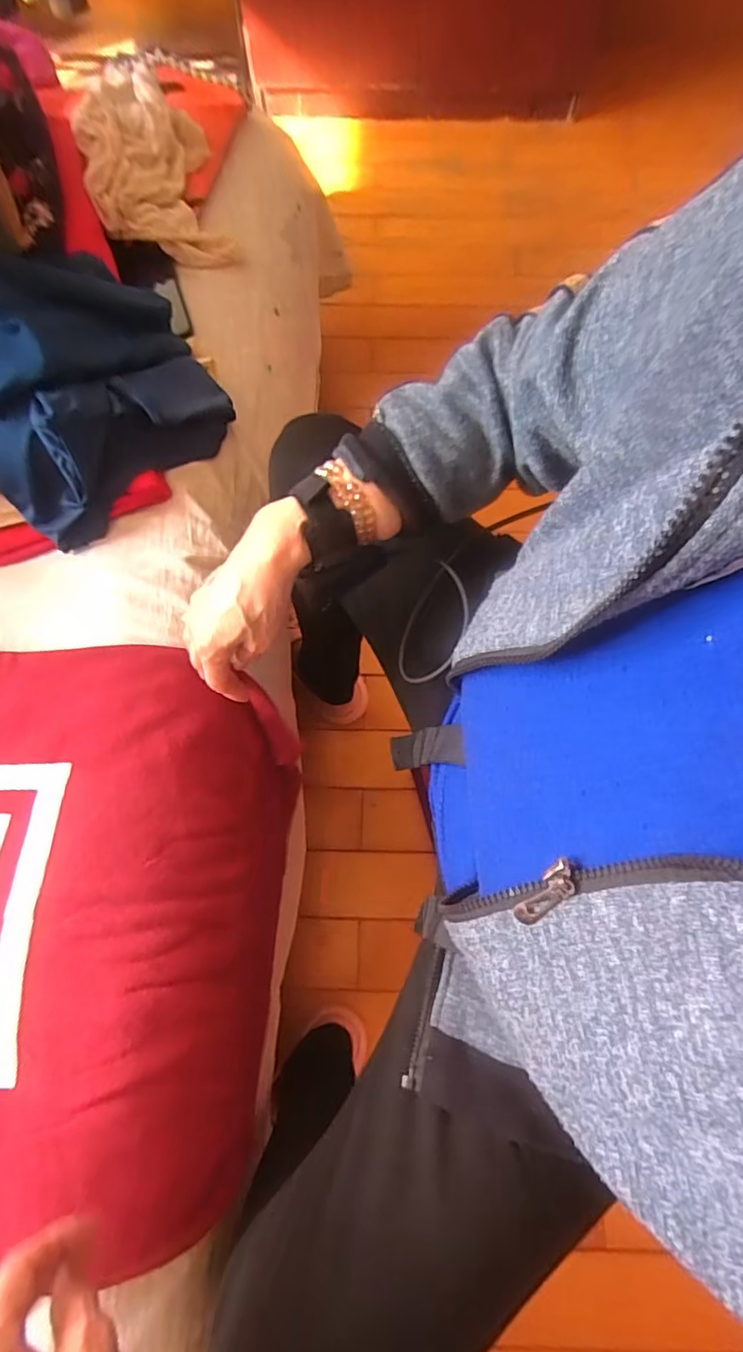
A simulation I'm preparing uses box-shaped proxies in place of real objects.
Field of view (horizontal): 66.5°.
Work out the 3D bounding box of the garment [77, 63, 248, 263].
[{"bbox_3d":[-0.252,-0.579,0.656,0.140,0.094,0.200,-17,72,-6],"label":"garment"}]

